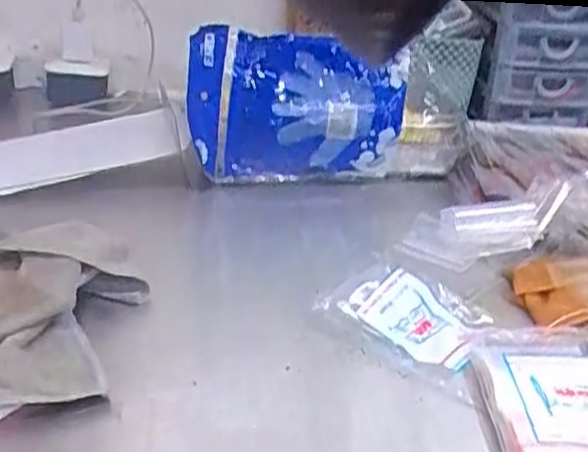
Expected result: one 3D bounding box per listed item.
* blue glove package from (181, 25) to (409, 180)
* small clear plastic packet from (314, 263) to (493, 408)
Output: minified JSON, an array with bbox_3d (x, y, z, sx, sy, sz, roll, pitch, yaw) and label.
[{"bbox_3d":[0.003,-0.108,0.677,0.200,0.139,0.047,-3,21,-13],"label":"blue glove package"},{"bbox_3d":[0.089,0.060,0.500,0.116,0.035,0.093,22,31,33],"label":"small clear plastic packet"}]

